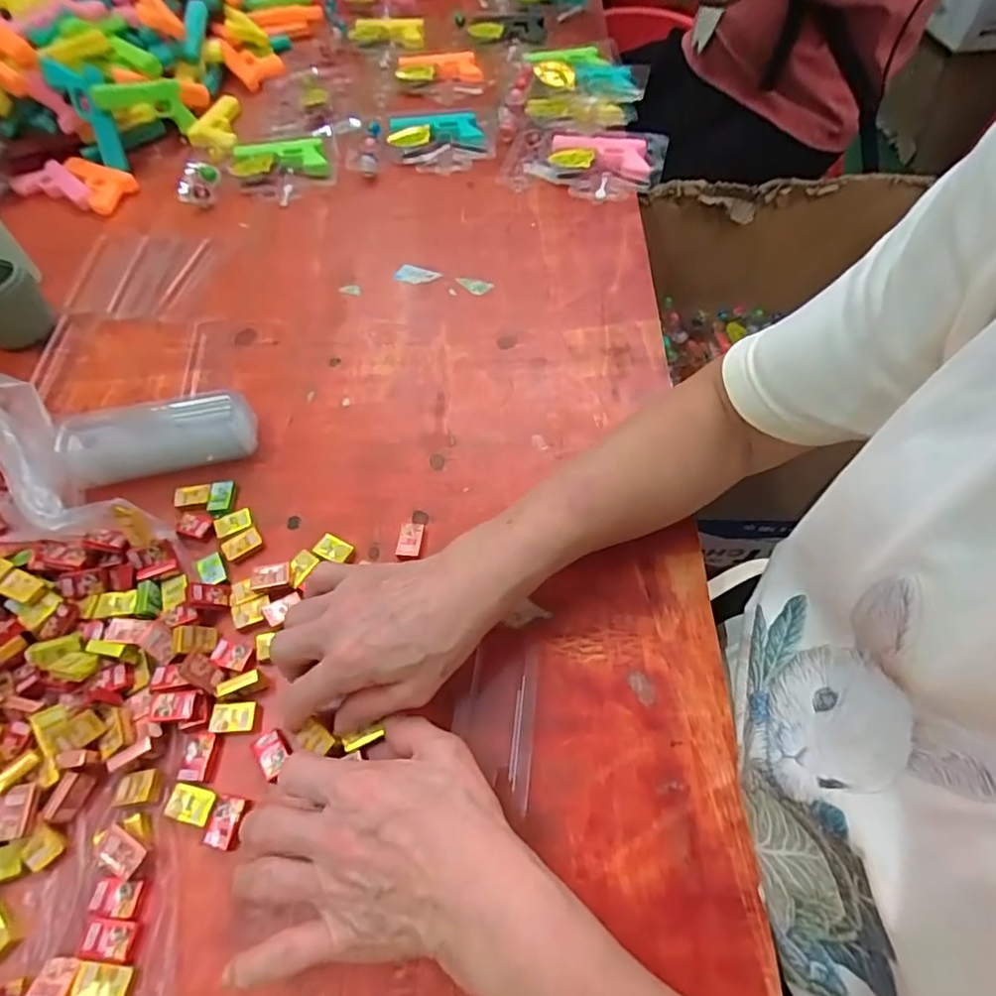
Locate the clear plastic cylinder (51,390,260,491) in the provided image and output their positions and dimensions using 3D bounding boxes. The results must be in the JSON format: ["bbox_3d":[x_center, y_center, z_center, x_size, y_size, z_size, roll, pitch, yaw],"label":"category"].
[{"bbox_3d":[-0.261,-0.049,0.431,0.136,0.052,0.045,-11,58,-4],"label":"clear plastic cylinder"}]

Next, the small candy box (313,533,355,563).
[{"bbox_3d":[-0.116,0.037,0.396,0.026,0.008,0.016,20,61,14],"label":"small candy box"}]

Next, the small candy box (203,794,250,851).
[{"bbox_3d":[-0.150,0.179,0.309,0.018,0.008,0.025,4,58,5],"label":"small candy box"}]

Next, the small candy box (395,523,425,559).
[{"bbox_3d":[-0.063,0.031,0.396,0.018,0.009,0.026,6,59,6],"label":"small candy box"}]

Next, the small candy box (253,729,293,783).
[{"bbox_3d":[-0.131,0.149,0.326,0.018,0.007,0.025,-29,61,-15],"label":"small candy box"}]

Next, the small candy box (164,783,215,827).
[{"bbox_3d":[-0.172,0.172,0.312,0.025,0.007,0.017,12,60,10],"label":"small candy box"}]

